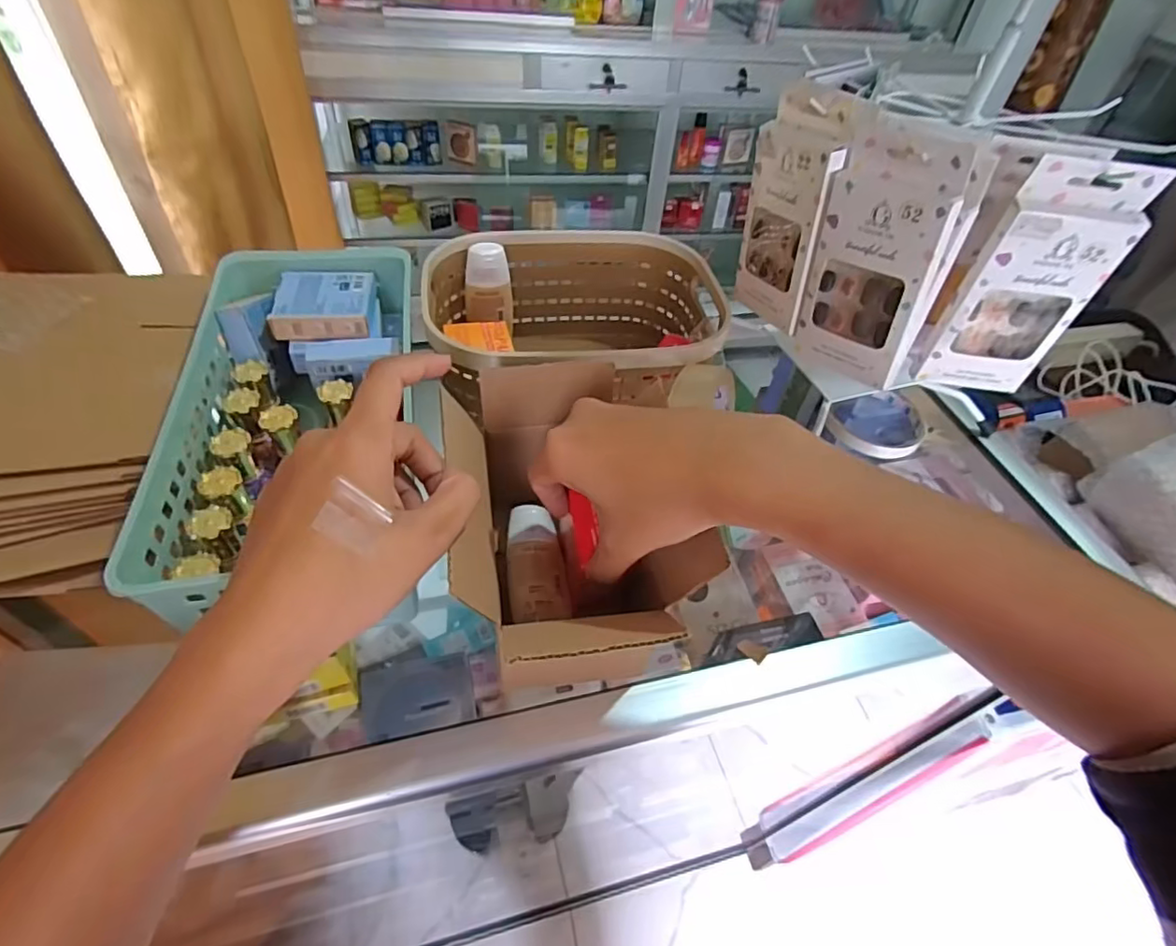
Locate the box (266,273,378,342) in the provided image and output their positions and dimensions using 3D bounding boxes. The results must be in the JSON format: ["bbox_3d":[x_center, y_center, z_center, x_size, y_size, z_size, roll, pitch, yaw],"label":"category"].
[{"bbox_3d":[-0.196,-0.127,0.438,0.068,0.018,0.064,-6,49,-12],"label":"box"}]

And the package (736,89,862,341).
[{"bbox_3d":[0.133,-0.171,0.392,0.013,0.132,0.079,-17,52,-21],"label":"package"}]

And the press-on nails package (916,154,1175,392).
[{"bbox_3d":[0.264,-0.110,0.350,0.065,0.139,0.017,11,47,3],"label":"press-on nails package"}]

